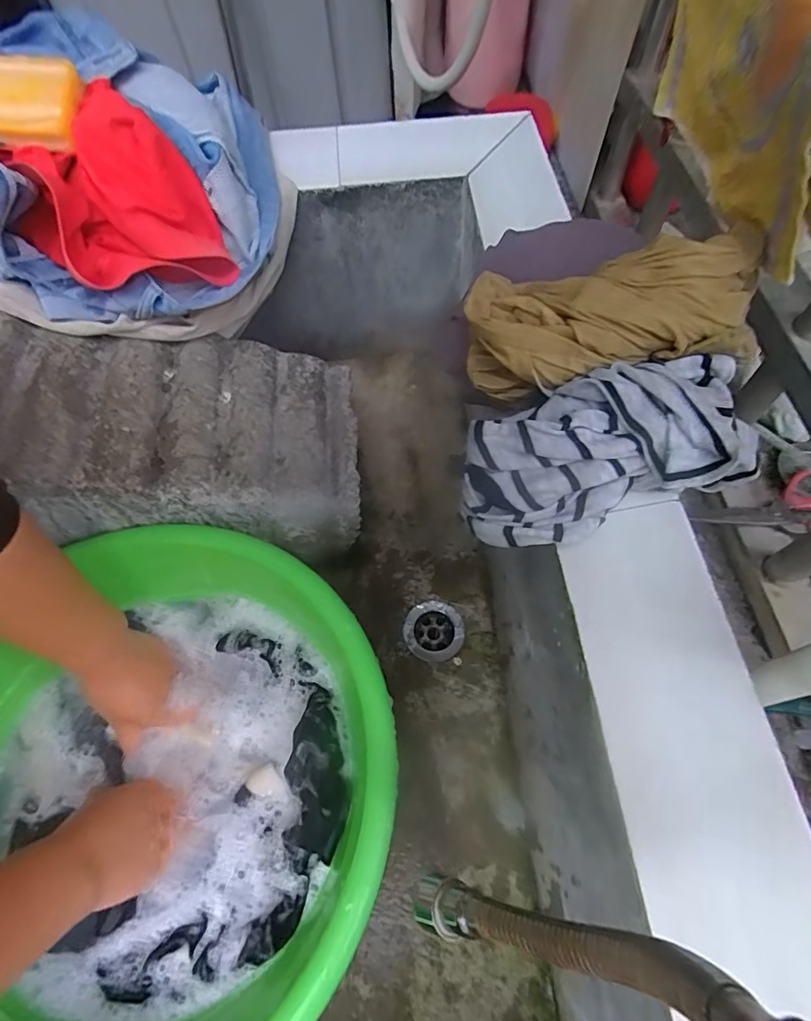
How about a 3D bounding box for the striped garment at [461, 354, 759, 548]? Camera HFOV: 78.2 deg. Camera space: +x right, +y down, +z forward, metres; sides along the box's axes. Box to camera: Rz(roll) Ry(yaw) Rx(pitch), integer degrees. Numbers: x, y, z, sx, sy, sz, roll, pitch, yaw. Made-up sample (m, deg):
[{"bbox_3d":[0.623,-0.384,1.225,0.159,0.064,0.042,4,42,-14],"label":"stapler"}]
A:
[{"bbox_3d":[0.115,-0.034,0.288,0.161,0.062,0.074,-18,62,-7],"label":"striped garment"}]

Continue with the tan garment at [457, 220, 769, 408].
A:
[{"bbox_3d":[0.117,-0.116,0.299,0.160,0.057,0.079,-6,60,20],"label":"tan garment"}]

